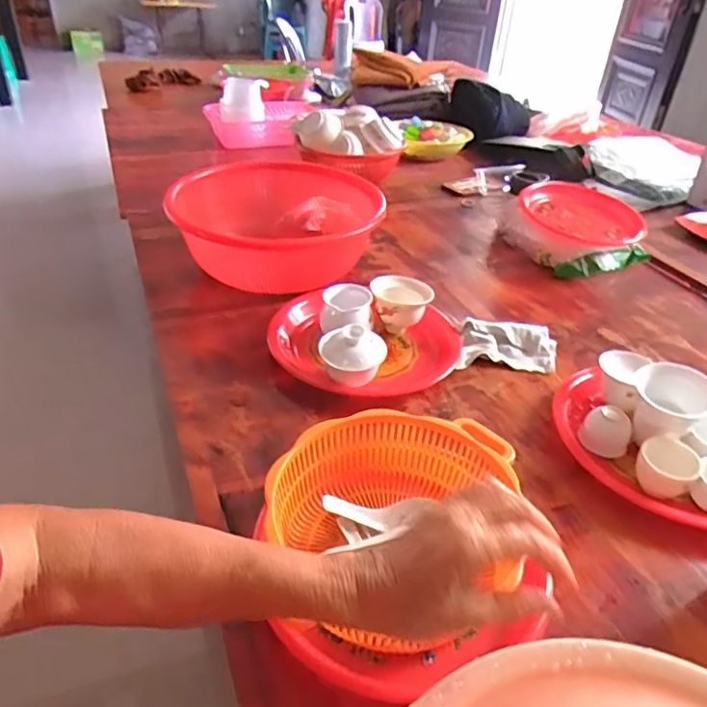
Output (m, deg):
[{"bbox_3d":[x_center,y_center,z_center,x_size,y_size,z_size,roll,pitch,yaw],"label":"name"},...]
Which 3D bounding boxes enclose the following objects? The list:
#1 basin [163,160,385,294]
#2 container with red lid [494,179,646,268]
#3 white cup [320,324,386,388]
[{"bbox_3d":[-0.126,-0.214,0.979,0.323,0.128,0.355,3,35,-2],"label":"basin"},{"bbox_3d":[0.415,-0.241,1.090,0.230,0.095,0.216,-5,36,-13],"label":"container with red lid"},{"bbox_3d":[-0.002,0.003,0.709,0.082,0.069,0.063,4,35,-1],"label":"white cup"}]

